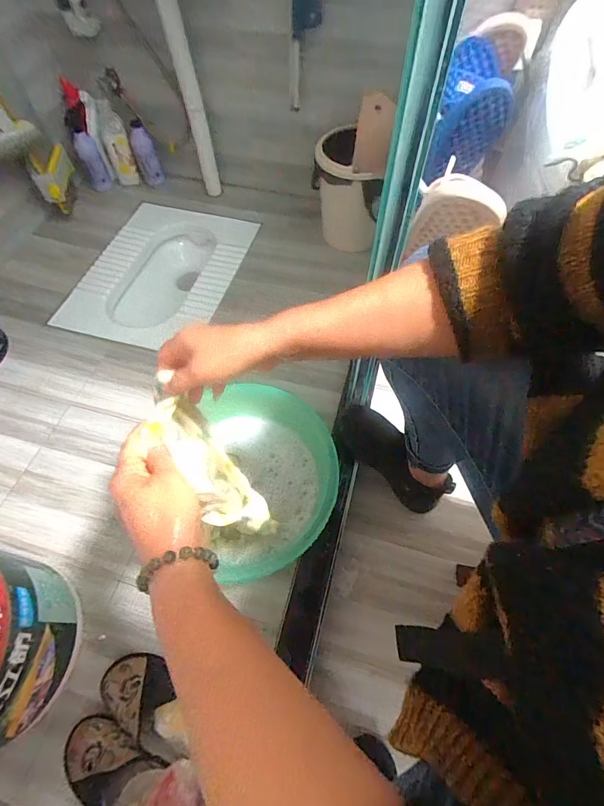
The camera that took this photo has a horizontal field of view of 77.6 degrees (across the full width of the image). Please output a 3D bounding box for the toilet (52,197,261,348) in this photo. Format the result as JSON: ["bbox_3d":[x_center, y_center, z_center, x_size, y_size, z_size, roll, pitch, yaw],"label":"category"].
[{"bbox_3d":[-0.408,-0.367,1.137,0.400,0.156,0.533,13,62,8],"label":"toilet"}]

